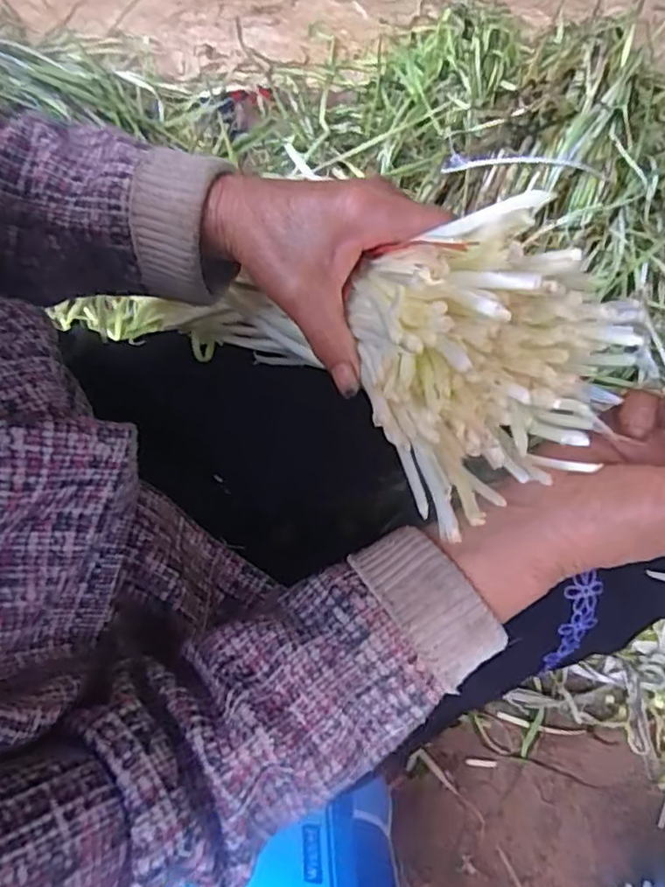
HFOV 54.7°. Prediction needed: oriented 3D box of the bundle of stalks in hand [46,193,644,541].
[{"bbox_3d":[-0.018,-0.057,0.356,0.078,0.098,0.319,-43,35,-22],"label":"bundle of stalks in hand"}]

